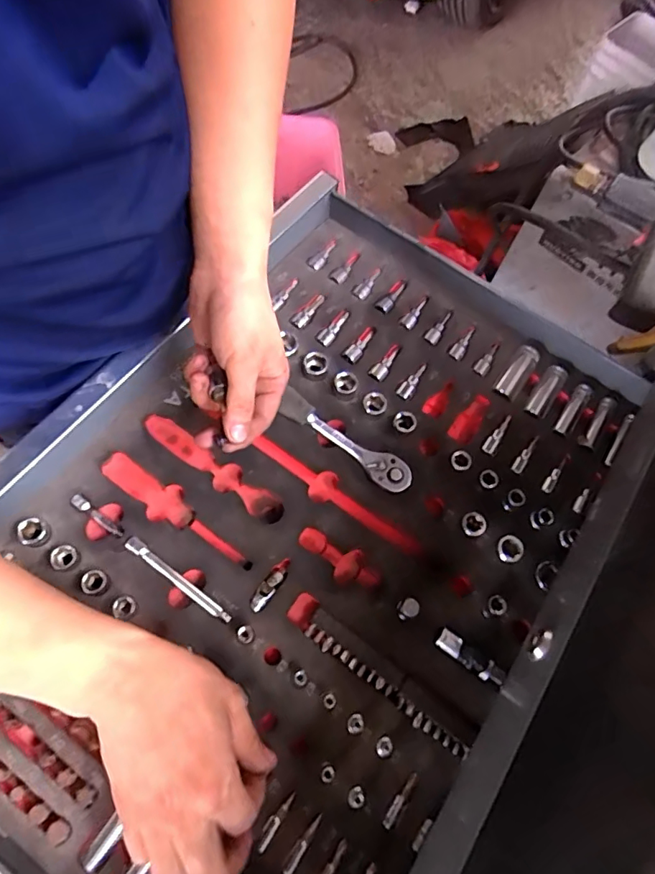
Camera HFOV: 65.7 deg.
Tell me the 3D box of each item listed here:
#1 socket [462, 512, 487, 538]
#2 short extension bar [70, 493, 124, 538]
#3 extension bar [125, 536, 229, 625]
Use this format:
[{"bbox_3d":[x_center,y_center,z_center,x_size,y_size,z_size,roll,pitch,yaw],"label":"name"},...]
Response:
[{"bbox_3d":[0.121,0.074,0.422,0.018,0.017,0.019,1,65,-3],"label":"socket"},{"bbox_3d":[-0.184,0.064,0.406,0.053,0.010,0.009,34,68,11],"label":"short extension bar"},{"bbox_3d":[-0.115,0.109,0.391,0.099,0.012,0.011,33,68,11],"label":"extension bar"}]

